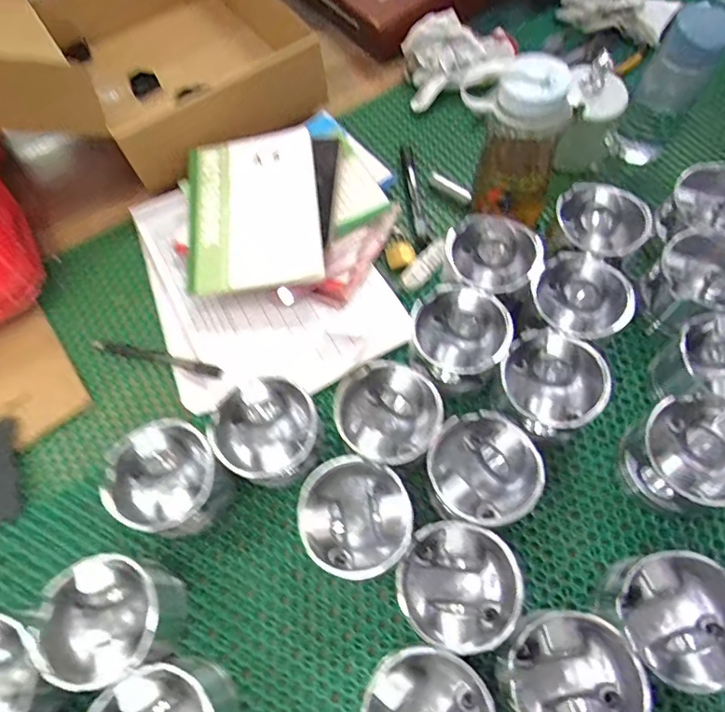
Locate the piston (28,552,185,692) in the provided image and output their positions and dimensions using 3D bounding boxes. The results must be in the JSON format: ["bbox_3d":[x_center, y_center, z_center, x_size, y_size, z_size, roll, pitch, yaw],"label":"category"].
[{"bbox_3d":[-0.195,0.204,0.408,0.091,0.074,0.088,-1,66,3],"label":"piston"}]

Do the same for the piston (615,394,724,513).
[{"bbox_3d":[0.270,0.085,0.434,0.081,0.085,0.083,-36,69,-12],"label":"piston"}]

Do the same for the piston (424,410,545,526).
[{"bbox_3d":[0.098,0.102,0.441,0.084,0.073,0.087,-1,66,3],"label":"piston"}]

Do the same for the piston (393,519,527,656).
[{"bbox_3d":[0.073,0.180,0.405,0.088,0.072,0.092,-1,66,3],"label":"piston"}]

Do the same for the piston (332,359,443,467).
[{"bbox_3d":[0.021,0.056,0.465,0.085,0.069,0.084,-1,66,3],"label":"piston"}]

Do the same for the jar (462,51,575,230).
[{"bbox_3d":[0.144,-0.203,0.516,0.069,0.180,0.090,-33,67,-11],"label":"jar"}]

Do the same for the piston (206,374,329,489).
[{"bbox_3d":[-0.080,0.070,0.463,0.089,0.073,0.086,-40,70,-14],"label":"piston"}]

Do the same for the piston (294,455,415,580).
[{"bbox_3d":[-0.004,0.136,0.430,0.084,0.071,0.089,-1,66,3],"label":"piston"}]

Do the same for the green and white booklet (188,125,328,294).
[{"bbox_3d":[-0.117,-0.160,0.559,0.140,0.013,0.195,-8,64,1],"label":"green and white booklet"}]

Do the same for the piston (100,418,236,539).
[{"bbox_3d":[-0.164,0.108,0.451,0.085,0.075,0.090,-1,66,3],"label":"piston"}]

